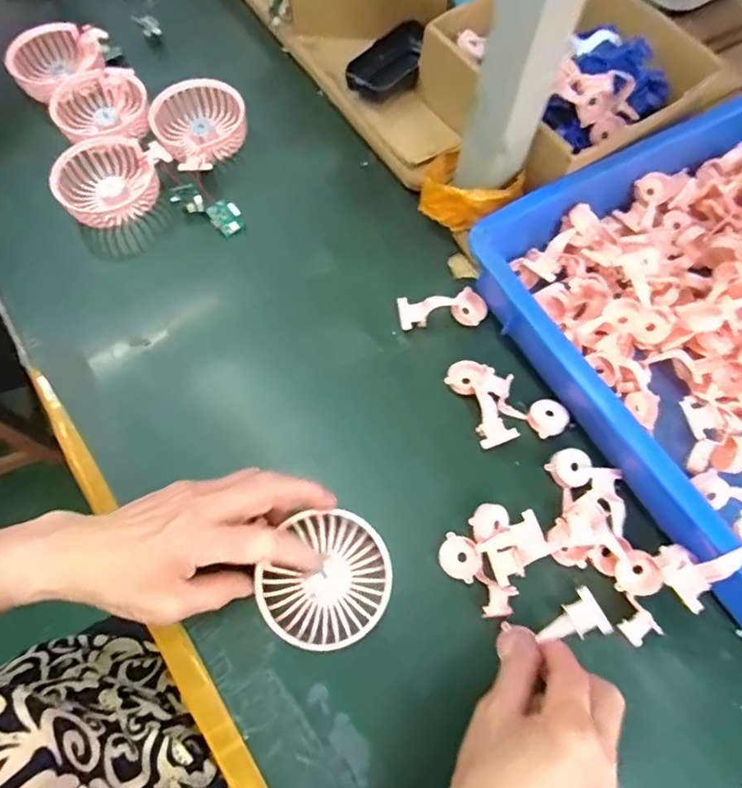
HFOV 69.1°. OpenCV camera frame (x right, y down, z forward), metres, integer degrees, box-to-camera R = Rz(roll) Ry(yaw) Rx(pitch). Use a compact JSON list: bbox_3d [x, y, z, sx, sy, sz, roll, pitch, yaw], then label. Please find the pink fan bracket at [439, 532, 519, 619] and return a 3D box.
[{"bbox_3d":[0.074,0.129,0.382,0.028,0.013,0.065,-39,74,-12],"label":"pink fan bracket"}]

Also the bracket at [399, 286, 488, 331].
[{"bbox_3d":[0.061,-0.074,0.463,0.075,0.023,0.030,-7,70,-1],"label":"bracket"}]

